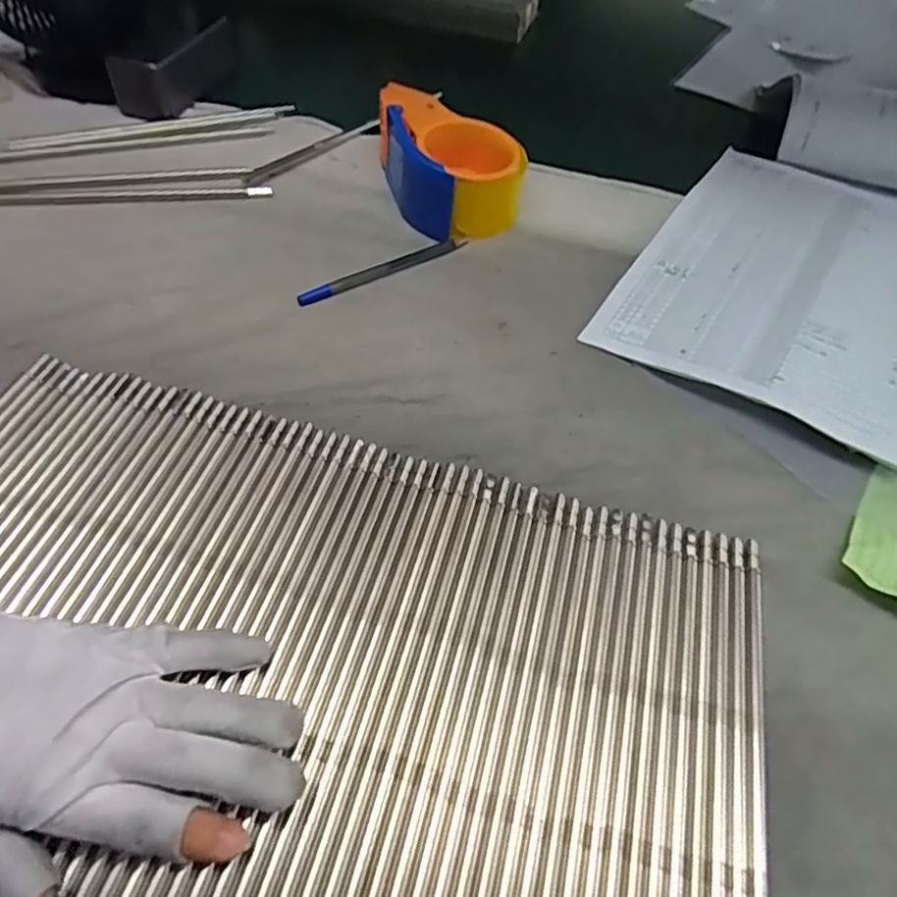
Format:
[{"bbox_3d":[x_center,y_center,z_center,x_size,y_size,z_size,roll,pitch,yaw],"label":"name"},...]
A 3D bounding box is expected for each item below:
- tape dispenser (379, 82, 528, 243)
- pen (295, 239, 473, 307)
[{"bbox_3d":[0.000,-0.229,0.519,0.093,0.060,0.135,-11,53,-12],"label":"tape dispenser"},{"bbox_3d":[-0.044,-0.130,0.473,0.138,0.007,0.011,-26,57,-23],"label":"pen"}]

